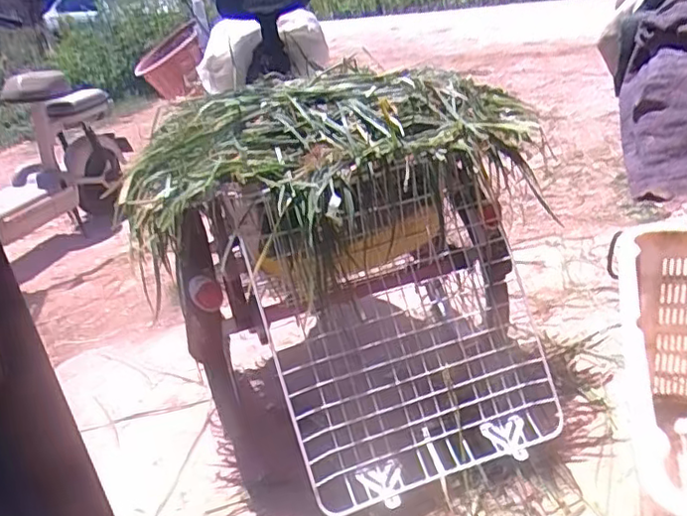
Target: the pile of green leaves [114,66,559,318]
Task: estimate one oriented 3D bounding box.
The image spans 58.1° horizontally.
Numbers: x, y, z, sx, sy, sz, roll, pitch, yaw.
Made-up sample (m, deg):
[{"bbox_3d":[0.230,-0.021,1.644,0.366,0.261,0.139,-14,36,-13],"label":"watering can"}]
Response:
[{"bbox_3d":[-0.010,-0.167,1.087,0.704,0.247,0.369,-13,25,-8],"label":"pile of green leaves"}]

